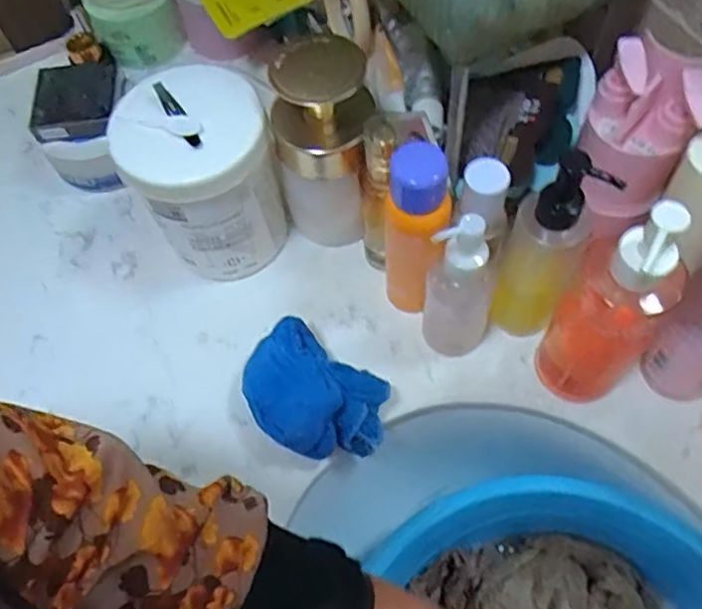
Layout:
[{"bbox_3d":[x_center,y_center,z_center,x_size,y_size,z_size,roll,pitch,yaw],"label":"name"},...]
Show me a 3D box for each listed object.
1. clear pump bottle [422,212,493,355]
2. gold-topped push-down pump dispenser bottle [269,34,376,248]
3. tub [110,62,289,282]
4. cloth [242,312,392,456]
[{"bbox_3d":[0.078,-0.009,0.446,0.047,0.152,0.038,14,64,11],"label":"clear pump bottle"},{"bbox_3d":[-0.019,-0.115,0.504,0.073,0.167,0.075,-4,62,1],"label":"gold-topped push-down pump dispenser bottle"},{"bbox_3d":[-0.109,-0.091,0.503,0.099,0.151,0.094,-2,62,3],"label":"tub"},{"bbox_3d":[-0.029,0.068,0.466,0.112,0.060,0.077,30,68,18],"label":"cloth"}]

